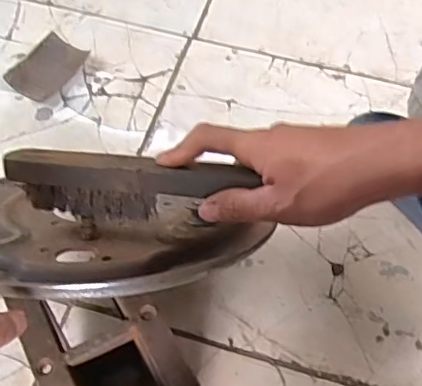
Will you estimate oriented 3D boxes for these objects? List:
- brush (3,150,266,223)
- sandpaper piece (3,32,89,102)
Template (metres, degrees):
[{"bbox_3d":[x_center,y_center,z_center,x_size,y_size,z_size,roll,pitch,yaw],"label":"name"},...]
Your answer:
[{"bbox_3d":[-0.058,-0.006,0.404,0.182,0.050,0.033,2,59,18],"label":"brush"},{"bbox_3d":[-0.212,-0.163,0.738,0.066,0.008,0.104,28,62,11],"label":"sandpaper piece"}]

